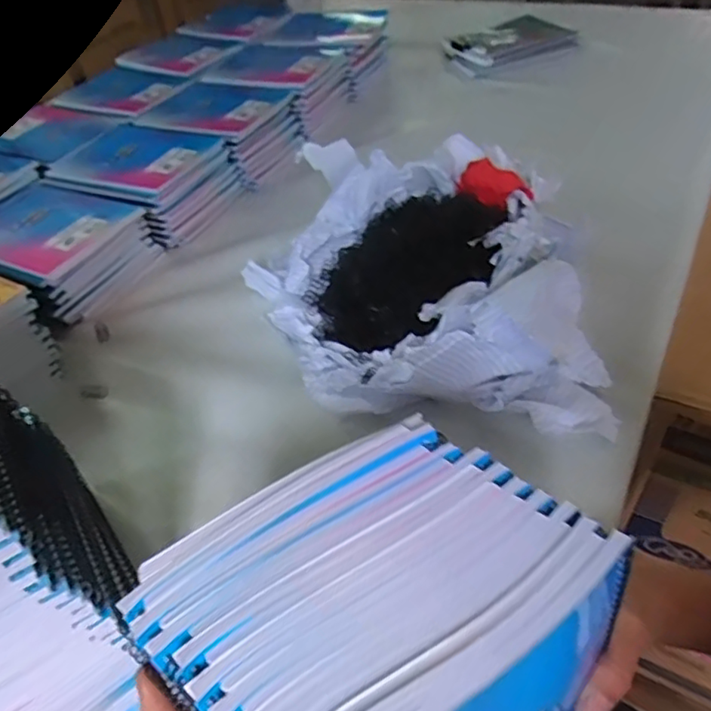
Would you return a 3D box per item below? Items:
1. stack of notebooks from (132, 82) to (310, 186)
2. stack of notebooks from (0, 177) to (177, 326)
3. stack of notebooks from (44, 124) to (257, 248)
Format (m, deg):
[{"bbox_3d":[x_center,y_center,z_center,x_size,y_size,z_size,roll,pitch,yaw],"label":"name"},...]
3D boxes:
[{"bbox_3d":[-0.216,-0.359,0.931,0.206,0.078,0.180,17,51,22],"label":"stack of notebooks"},{"bbox_3d":[-0.377,-0.137,0.745,0.201,0.085,0.174,19,52,24],"label":"stack of notebooks"},{"bbox_3d":[-0.301,-0.242,0.837,0.218,0.087,0.183,13,49,19],"label":"stack of notebooks"}]

